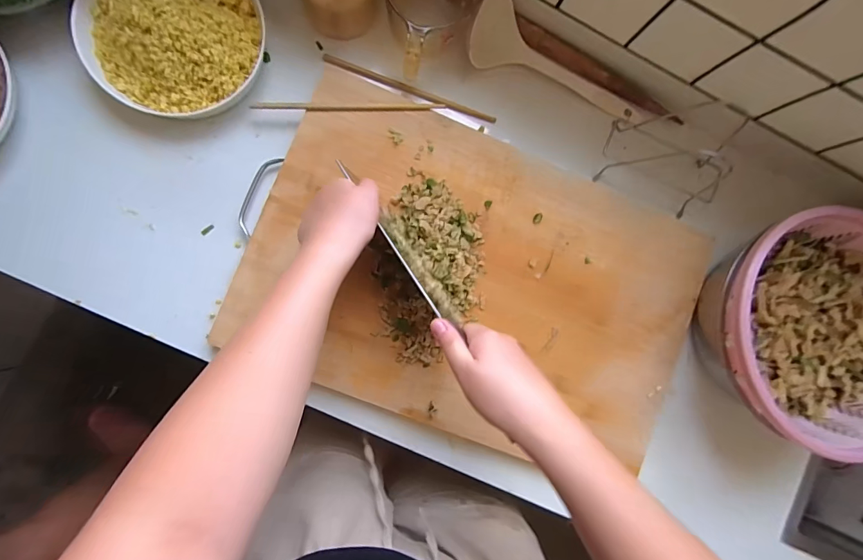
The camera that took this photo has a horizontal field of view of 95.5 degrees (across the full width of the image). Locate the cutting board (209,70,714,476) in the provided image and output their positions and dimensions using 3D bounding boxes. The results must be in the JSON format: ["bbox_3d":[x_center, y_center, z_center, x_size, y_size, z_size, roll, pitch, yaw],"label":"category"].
[{"bbox_3d":[0.055,0.002,0.496,0.569,0.025,0.370,20,86,-5],"label":"cutting board"}]

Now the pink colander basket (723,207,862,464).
[{"bbox_3d":[0.473,0.061,0.485,0.270,0.099,0.272,0,88,-6],"label":"pink colander basket"}]

